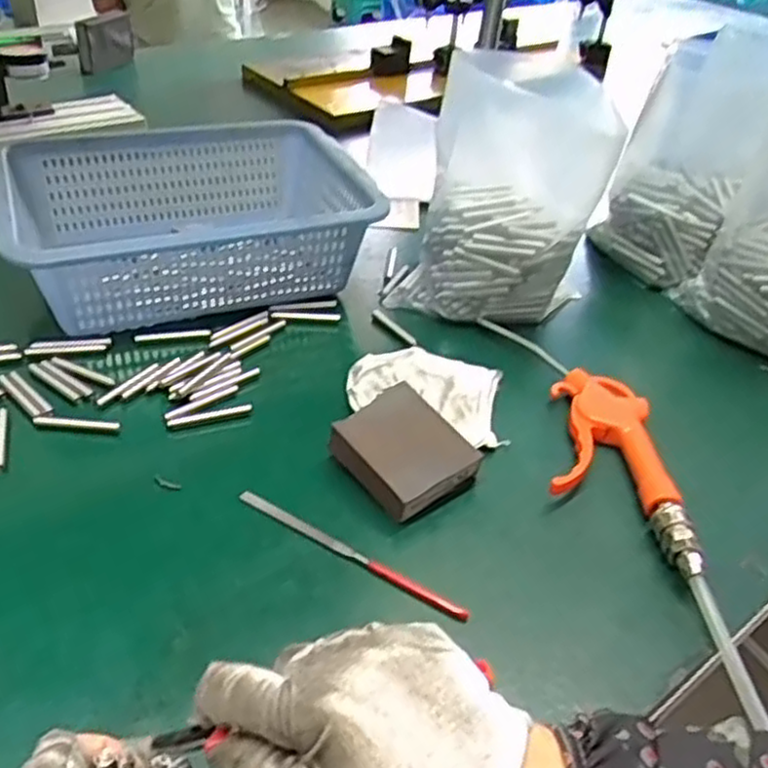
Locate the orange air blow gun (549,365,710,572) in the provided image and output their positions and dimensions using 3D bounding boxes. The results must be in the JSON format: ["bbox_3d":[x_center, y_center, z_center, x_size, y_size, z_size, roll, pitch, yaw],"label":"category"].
[{"bbox_3d":[0.149,0.054,0.504,0.076,0.029,0.180,6,36,0],"label":"orange air blow gun"}]

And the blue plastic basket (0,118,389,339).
[{"bbox_3d":[-0.172,-0.144,0.662,0.292,0.098,0.220,-9,39,-20],"label":"blue plastic basket"}]

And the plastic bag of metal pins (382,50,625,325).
[{"bbox_3d":[0.097,-0.154,0.614,0.150,0.185,0.103,10,37,6],"label":"plastic bag of metal pins"}]

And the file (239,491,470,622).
[{"bbox_3d":[-0.022,0.097,0.439,0.157,0.007,0.008,24,40,23],"label":"file"}]

